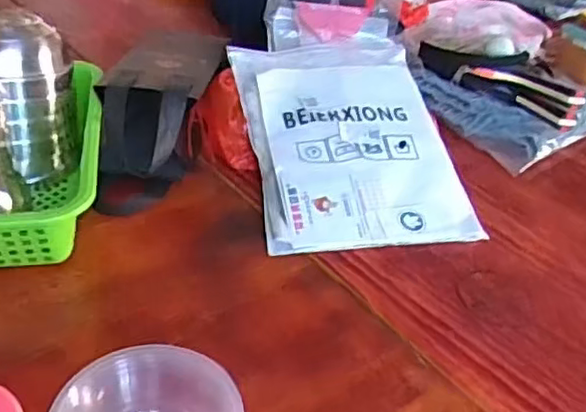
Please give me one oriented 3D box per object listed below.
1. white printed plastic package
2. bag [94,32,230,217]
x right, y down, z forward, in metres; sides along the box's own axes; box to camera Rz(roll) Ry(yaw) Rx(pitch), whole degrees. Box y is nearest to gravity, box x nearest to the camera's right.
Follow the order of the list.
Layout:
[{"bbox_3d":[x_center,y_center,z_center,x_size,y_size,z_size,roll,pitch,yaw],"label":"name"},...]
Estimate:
[{"bbox_3d":[0.060,-0.086,0.748,0.220,0.021,0.318,-5,52,-12],"label":"white printed plastic package"},{"bbox_3d":[-0.147,-0.128,0.765,0.111,0.098,0.346,1,37,-2],"label":"bag"}]

